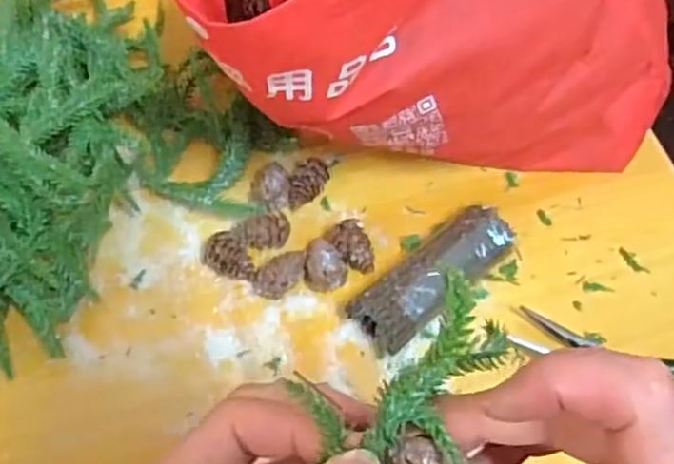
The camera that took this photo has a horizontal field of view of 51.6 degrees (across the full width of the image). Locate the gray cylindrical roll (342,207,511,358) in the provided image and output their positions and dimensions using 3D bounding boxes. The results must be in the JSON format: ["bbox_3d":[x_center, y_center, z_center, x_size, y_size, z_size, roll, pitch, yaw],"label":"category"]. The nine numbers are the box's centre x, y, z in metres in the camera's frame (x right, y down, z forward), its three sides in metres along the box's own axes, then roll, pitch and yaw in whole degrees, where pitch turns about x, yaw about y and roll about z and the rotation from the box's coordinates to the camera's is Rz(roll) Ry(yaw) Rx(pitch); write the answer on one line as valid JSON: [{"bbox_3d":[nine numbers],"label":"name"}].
[{"bbox_3d":[0.059,0.027,0.418,0.114,0.028,0.038,-38,68,-17],"label":"gray cylindrical roll"}]

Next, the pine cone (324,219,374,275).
[{"bbox_3d":[0.009,0.009,0.428,0.024,0.021,0.034,-16,64,-7],"label":"pine cone"}]

